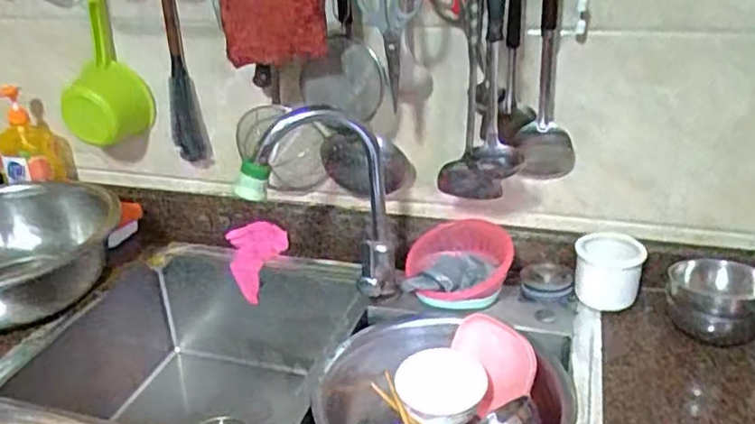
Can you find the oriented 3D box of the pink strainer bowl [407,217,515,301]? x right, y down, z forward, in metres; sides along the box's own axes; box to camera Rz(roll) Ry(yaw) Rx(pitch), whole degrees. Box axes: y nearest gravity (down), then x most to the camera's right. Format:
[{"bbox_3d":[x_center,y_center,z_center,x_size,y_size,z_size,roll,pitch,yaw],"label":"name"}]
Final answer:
[{"bbox_3d":[0.137,0.087,1.095,0.164,0.086,0.150,-2,27,1],"label":"pink strainer bowl"}]

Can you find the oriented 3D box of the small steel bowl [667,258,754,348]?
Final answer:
[{"bbox_3d":[0.484,0.132,0.973,0.127,0.101,0.101,4,27,12],"label":"small steel bowl"}]

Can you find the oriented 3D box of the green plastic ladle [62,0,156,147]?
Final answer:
[{"bbox_3d":[-0.451,-0.233,1.118,0.165,0.259,0.087,19,34,36],"label":"green plastic ladle"}]

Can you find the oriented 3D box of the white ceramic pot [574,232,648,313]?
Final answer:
[{"bbox_3d":[0.358,0.092,1.059,0.100,0.103,0.097,6,28,16],"label":"white ceramic pot"}]

